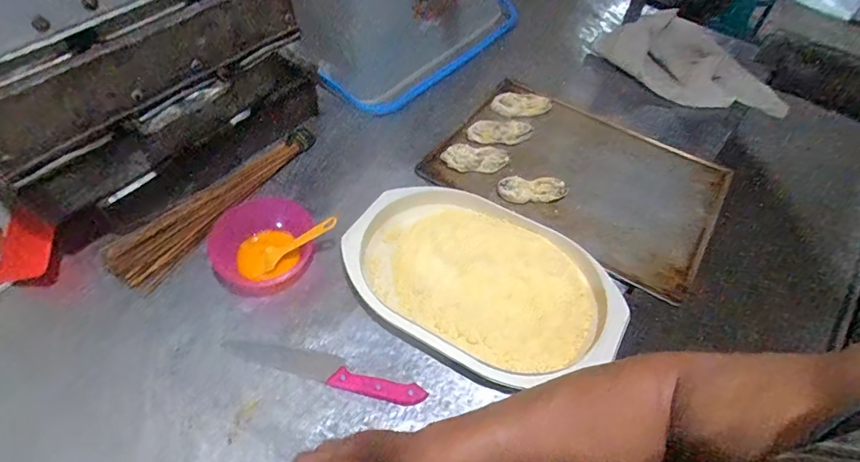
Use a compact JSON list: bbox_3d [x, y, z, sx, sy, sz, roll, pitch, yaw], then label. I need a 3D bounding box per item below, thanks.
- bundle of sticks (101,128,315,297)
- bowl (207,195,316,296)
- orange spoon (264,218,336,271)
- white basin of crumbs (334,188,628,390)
[{"bbox_3d":[-0.326,-0.053,0.735,0.083,0.049,0.367,30,57,17],"label":"bundle of sticks"},{"bbox_3d":[-0.237,0.020,0.654,0.136,0.067,0.123,-8,55,-10],"label":"bowl"},{"bbox_3d":[-0.178,0.014,0.642,0.124,0.013,0.035,-29,54,15],"label":"orange spoon"},{"bbox_3d":[0.069,0.071,0.642,0.369,0.048,0.243,25,56,14],"label":"white basin of crumbs"}]

